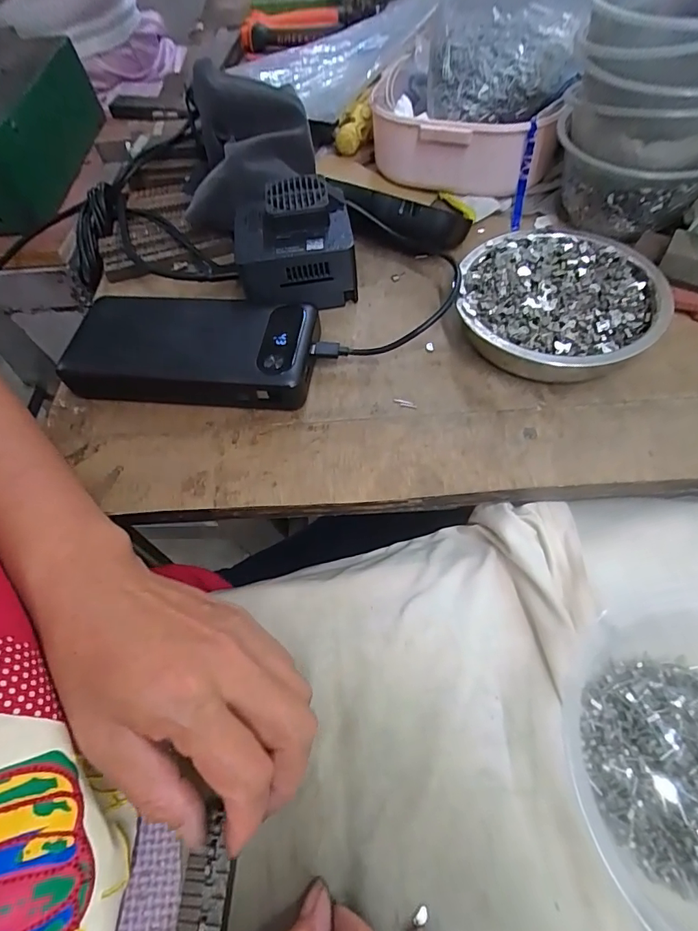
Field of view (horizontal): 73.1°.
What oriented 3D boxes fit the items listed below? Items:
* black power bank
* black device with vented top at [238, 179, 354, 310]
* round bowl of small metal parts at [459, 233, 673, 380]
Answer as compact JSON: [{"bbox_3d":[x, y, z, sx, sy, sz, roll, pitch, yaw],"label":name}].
[{"bbox_3d":[-0.100,-0.077,0.298,0.154,0.029,0.070,4,60,7],"label":"black power bank"},{"bbox_3d":[-0.037,-0.148,0.322,0.077,0.056,0.074,-10,59,-1],"label":"black device with vented top"},{"bbox_3d":[0.129,-0.100,0.293,0.116,0.034,0.114,-1,63,1],"label":"round bowl of small metal parts"}]

